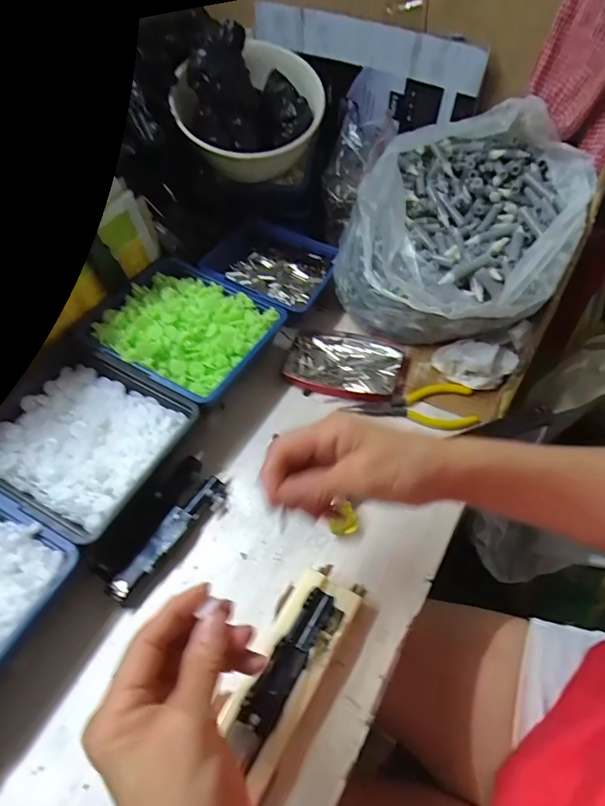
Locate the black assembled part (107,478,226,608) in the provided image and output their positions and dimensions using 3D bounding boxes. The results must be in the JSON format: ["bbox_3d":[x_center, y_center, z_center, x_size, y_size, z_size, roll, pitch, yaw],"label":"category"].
[{"bbox_3d":[-0.107,0.110,0.373,0.024,0.020,0.118,28,59,25],"label":"black assembled part"}]

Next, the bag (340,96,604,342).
[{"bbox_3d":[0.159,-0.166,0.471,0.208,0.165,0.224,-35,57,-21],"label":"bag"}]

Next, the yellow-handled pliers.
[{"bbox_3d":[0.108,0.004,0.440,0.115,0.008,0.048,-4,51,2],"label":"yellow-handled pliers"}]

